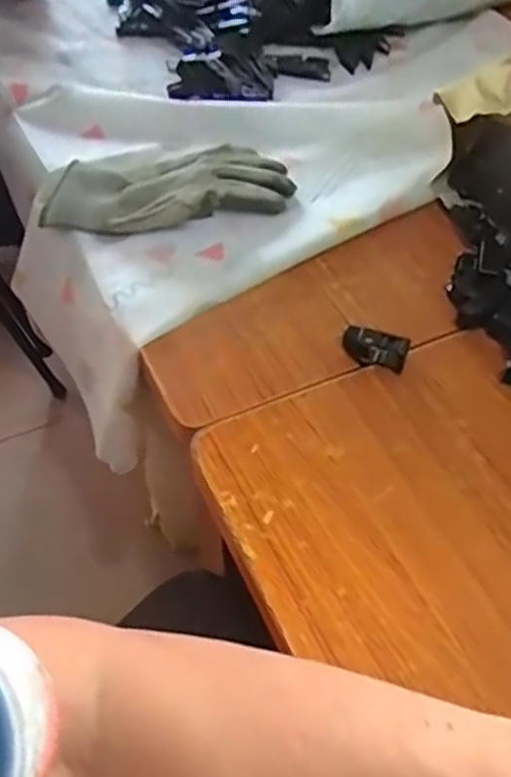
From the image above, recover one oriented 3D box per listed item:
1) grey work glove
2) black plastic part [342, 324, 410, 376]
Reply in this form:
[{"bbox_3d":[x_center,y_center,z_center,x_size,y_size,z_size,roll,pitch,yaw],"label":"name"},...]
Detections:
[{"bbox_3d":[-0.079,-0.184,0.654,0.217,0.040,0.107,-10,52,-7],"label":"grey work glove"},{"bbox_3d":[0.089,-0.030,0.545,0.049,0.021,0.020,21,55,16],"label":"black plastic part"}]

